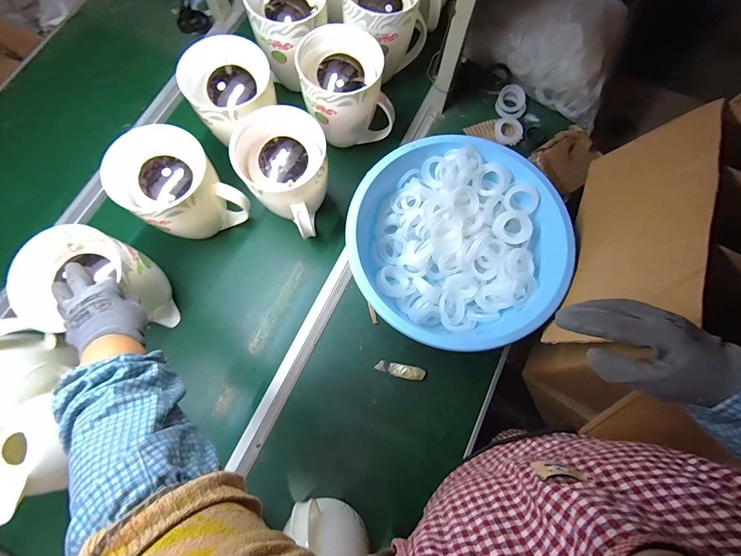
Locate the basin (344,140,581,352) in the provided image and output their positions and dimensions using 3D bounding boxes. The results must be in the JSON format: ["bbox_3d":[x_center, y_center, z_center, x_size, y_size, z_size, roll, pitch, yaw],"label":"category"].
[{"bbox_3d":[0.143,-0.067,0.625,0.356,0.140,0.330,0,74,-2],"label":"basin"}]

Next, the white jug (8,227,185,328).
[{"bbox_3d":[-0.426,0.021,0.561,0.137,0.202,0.145,28,76,6],"label":"white jug"}]

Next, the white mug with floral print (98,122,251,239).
[{"bbox_3d":[-0.331,-0.146,0.608,0.154,0.188,0.137,-41,79,-12],"label":"white mug with floral print"}]

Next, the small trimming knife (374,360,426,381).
[{"bbox_3d":[0.055,0.172,0.632,0.091,0.015,0.023,12,74,2],"label":"small trimming knife"}]

